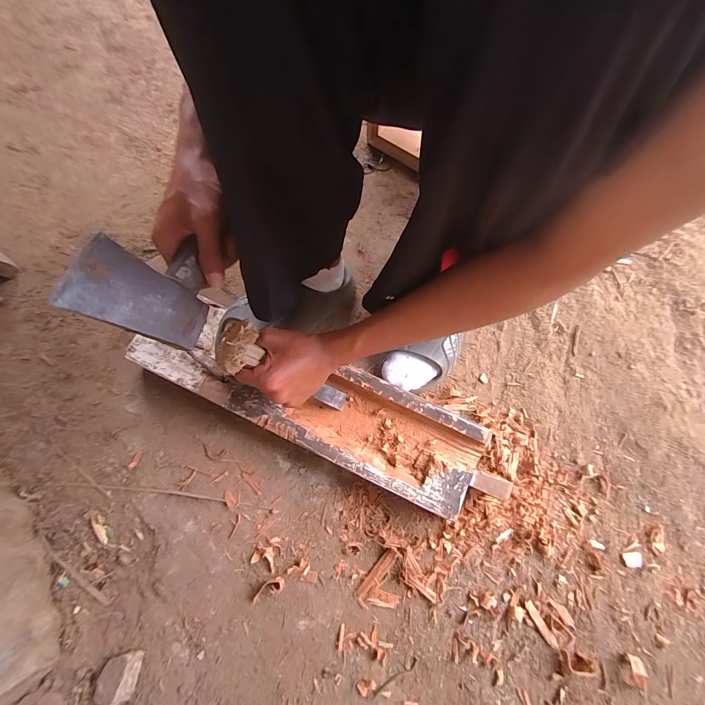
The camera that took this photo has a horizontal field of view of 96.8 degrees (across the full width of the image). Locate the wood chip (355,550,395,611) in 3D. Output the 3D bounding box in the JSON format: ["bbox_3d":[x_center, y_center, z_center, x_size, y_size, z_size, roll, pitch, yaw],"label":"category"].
[{"bbox_3d":[0.034,0.317,0.442,0.024,0.004,0.078,38,76,12],"label":"wood chip"}]

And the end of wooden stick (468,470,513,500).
[{"bbox_3d":[0.187,0.179,0.423,0.052,0.011,0.024,21,74,7],"label":"end of wooden stick"}]

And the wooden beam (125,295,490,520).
[{"bbox_3d":[-0.074,0.070,0.489,0.523,0.061,0.129,24,74,8],"label":"wooden beam"}]

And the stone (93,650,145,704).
[{"bbox_3d":[-0.308,0.425,0.407,0.059,0.022,0.050,-7,72,-2],"label":"stone"}]

